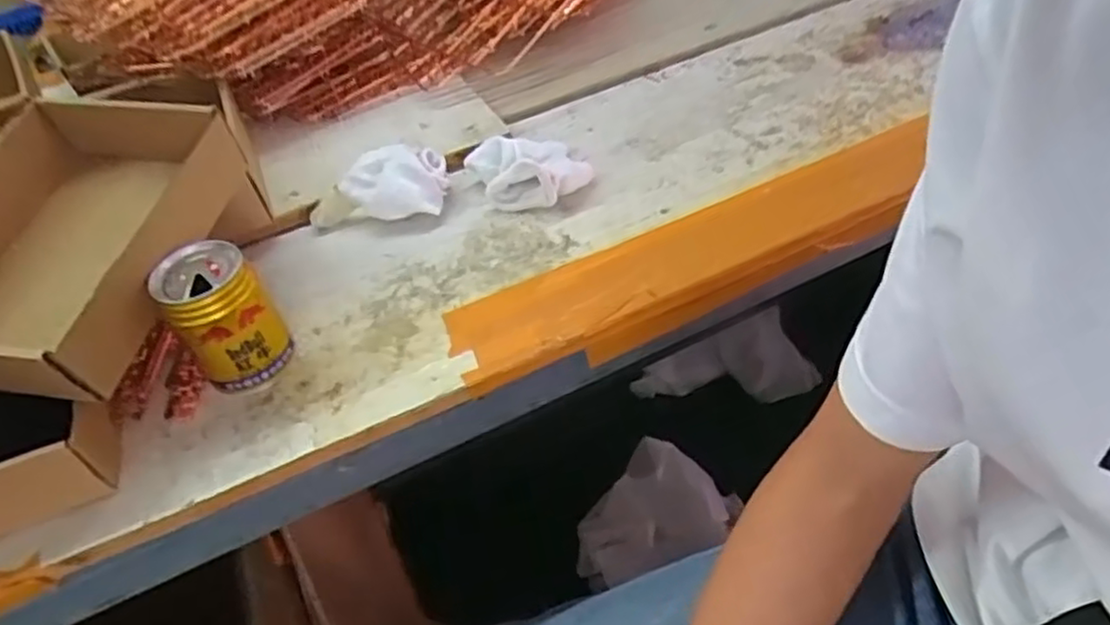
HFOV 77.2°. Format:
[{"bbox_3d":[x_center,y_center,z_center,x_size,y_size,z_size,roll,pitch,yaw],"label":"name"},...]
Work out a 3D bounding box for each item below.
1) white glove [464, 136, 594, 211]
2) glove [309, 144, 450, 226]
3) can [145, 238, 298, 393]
[{"bbox_3d":[-0.021,-0.132,0.625,0.095,0.041,0.099,-4,46,4],"label":"white glove"},{"bbox_3d":[-0.157,-0.112,0.609,0.117,0.041,0.051,-4,43,3],"label":"glove"},{"bbox_3d":[-0.228,0.006,0.485,0.059,0.099,0.056,-4,46,4],"label":"can"}]

